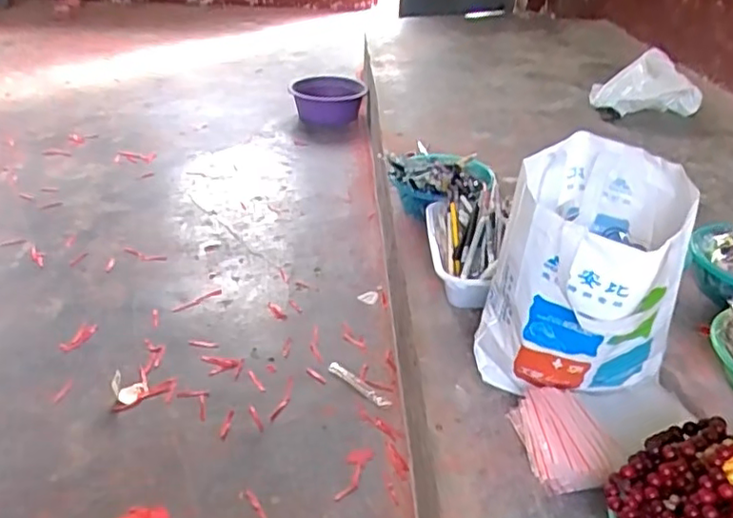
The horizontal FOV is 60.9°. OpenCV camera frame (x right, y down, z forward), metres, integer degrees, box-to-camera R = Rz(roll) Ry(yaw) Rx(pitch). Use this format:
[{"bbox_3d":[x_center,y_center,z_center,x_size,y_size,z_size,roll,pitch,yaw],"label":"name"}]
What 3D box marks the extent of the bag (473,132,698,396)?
[{"bbox_3d":[0.276,0.040,0.808,0.225,0.315,0.229,19,37,23],"label":"bag"}]

